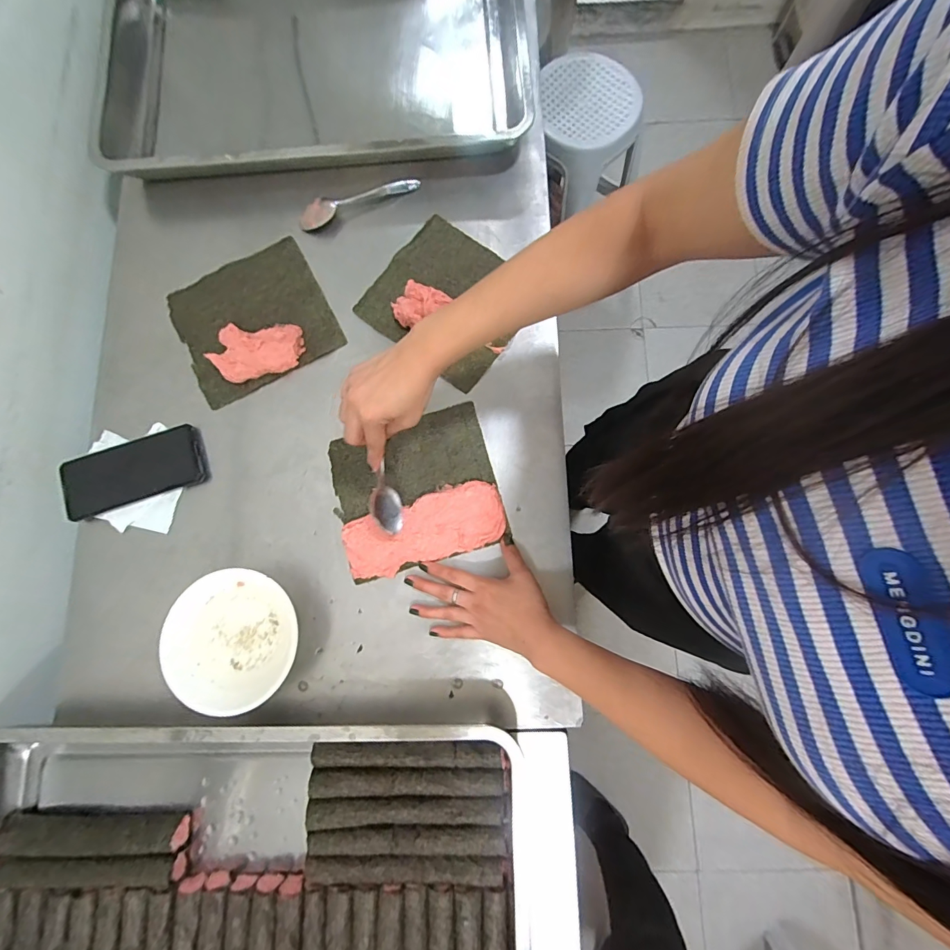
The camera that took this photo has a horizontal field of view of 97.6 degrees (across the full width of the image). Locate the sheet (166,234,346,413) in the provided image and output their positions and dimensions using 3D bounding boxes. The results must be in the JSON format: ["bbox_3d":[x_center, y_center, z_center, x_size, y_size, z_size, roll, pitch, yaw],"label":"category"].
[{"bbox_3d":[-0.294,-0.207,0.547,0.190,0.031,0.171,-28,79,-5],"label":"sheet"}]

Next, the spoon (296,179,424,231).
[{"bbox_3d":[-0.161,-0.381,0.574,0.172,0.015,0.030,-23,79,-4],"label":"spoon"}]

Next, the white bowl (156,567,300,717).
[{"bbox_3d":[-0.273,0.185,0.471,0.135,0.038,0.145,0,78,0],"label":"white bowl"}]

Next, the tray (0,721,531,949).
[{"bbox_3d":[-0.247,0.456,0.409,0.590,0.045,0.390,-2,80,1],"label":"tray"}]

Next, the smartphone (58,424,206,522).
[{"bbox_3d":[-0.426,-0.005,0.520,0.163,0.018,0.077,-20,79,-4],"label":"smartphone"}]

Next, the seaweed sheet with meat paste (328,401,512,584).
[{"bbox_3d":[-0.073,0.020,0.510,0.193,0.018,0.174,-18,78,-3],"label":"seaweed sheet with meat paste"}]

